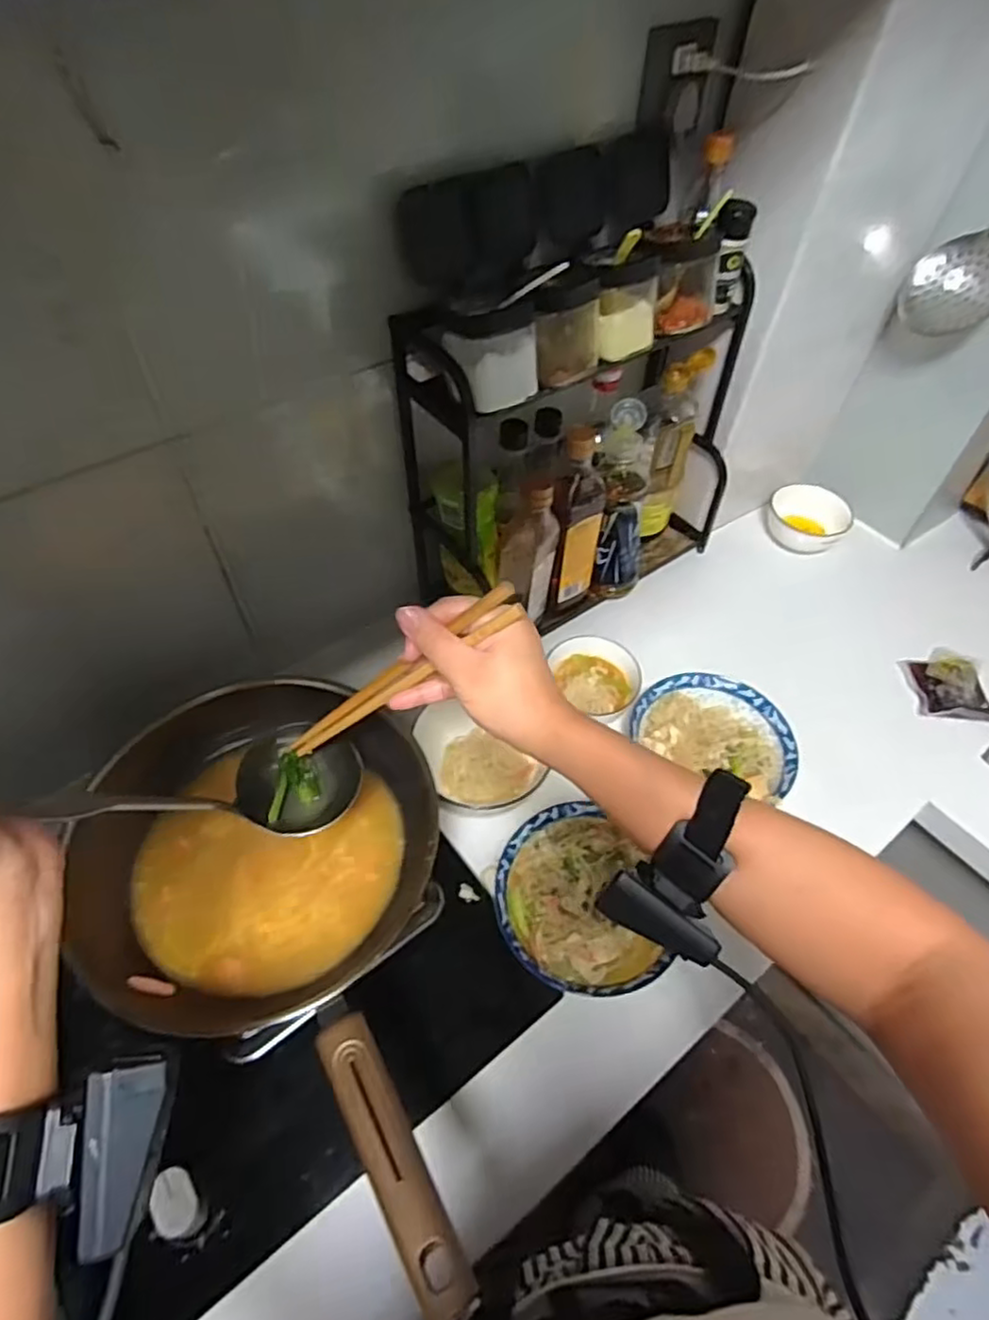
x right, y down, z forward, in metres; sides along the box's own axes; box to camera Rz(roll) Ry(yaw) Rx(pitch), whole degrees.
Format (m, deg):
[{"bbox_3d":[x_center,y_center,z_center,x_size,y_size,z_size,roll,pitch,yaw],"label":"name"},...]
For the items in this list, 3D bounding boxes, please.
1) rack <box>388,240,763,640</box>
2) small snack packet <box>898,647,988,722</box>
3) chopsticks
[{"bbox_3d":[0.105,-0.256,0.795,0.389,0.405,0.166,-31,58,-22],"label":"rack"},{"bbox_3d":[0.565,0.032,0.843,0.076,0.026,0.107,6,52,5],"label":"small snack packet"},{"bbox_3d":[-0.066,0.012,0.443,0.209,0.017,0.016,-35,45,30],"label":"chopsticks"}]

